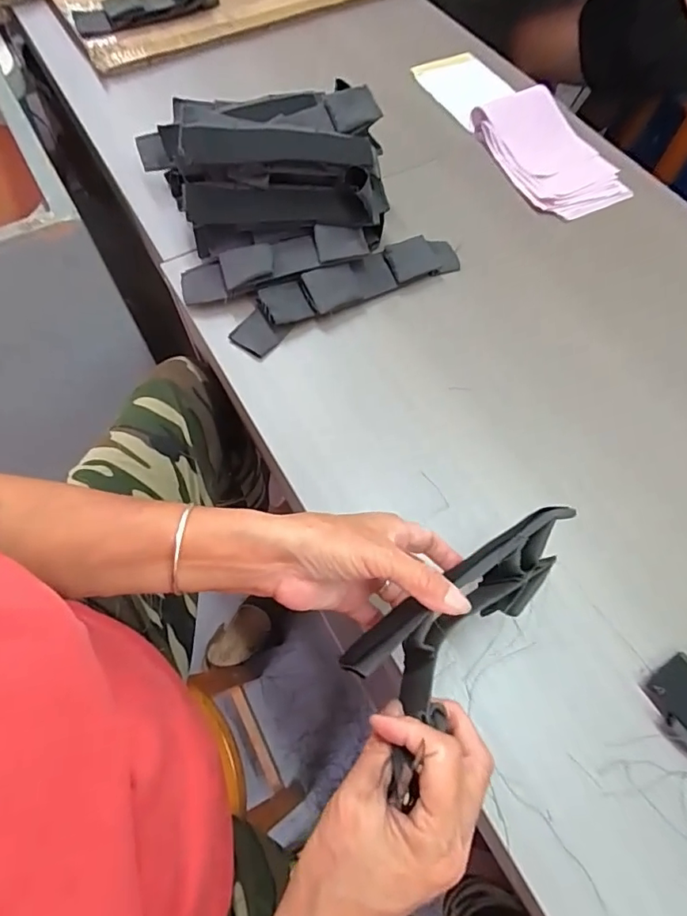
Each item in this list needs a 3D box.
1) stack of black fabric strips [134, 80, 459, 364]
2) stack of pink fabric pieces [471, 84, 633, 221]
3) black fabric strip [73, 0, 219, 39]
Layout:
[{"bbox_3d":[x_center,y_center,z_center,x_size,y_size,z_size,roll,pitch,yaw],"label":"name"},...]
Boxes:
[{"bbox_3d":[-0.070,-0.296,0.541,0.272,0.104,0.306,-26,68,-12],"label":"stack of black fabric strips"},{"bbox_3d":[0.259,-0.386,0.628,0.128,0.034,0.199,-26,68,-12],"label":"stack of pink fabric pieces"},{"bbox_3d":[-0.291,-0.664,0.741,0.210,0.031,0.059,-16,66,-8],"label":"black fabric strip"}]

